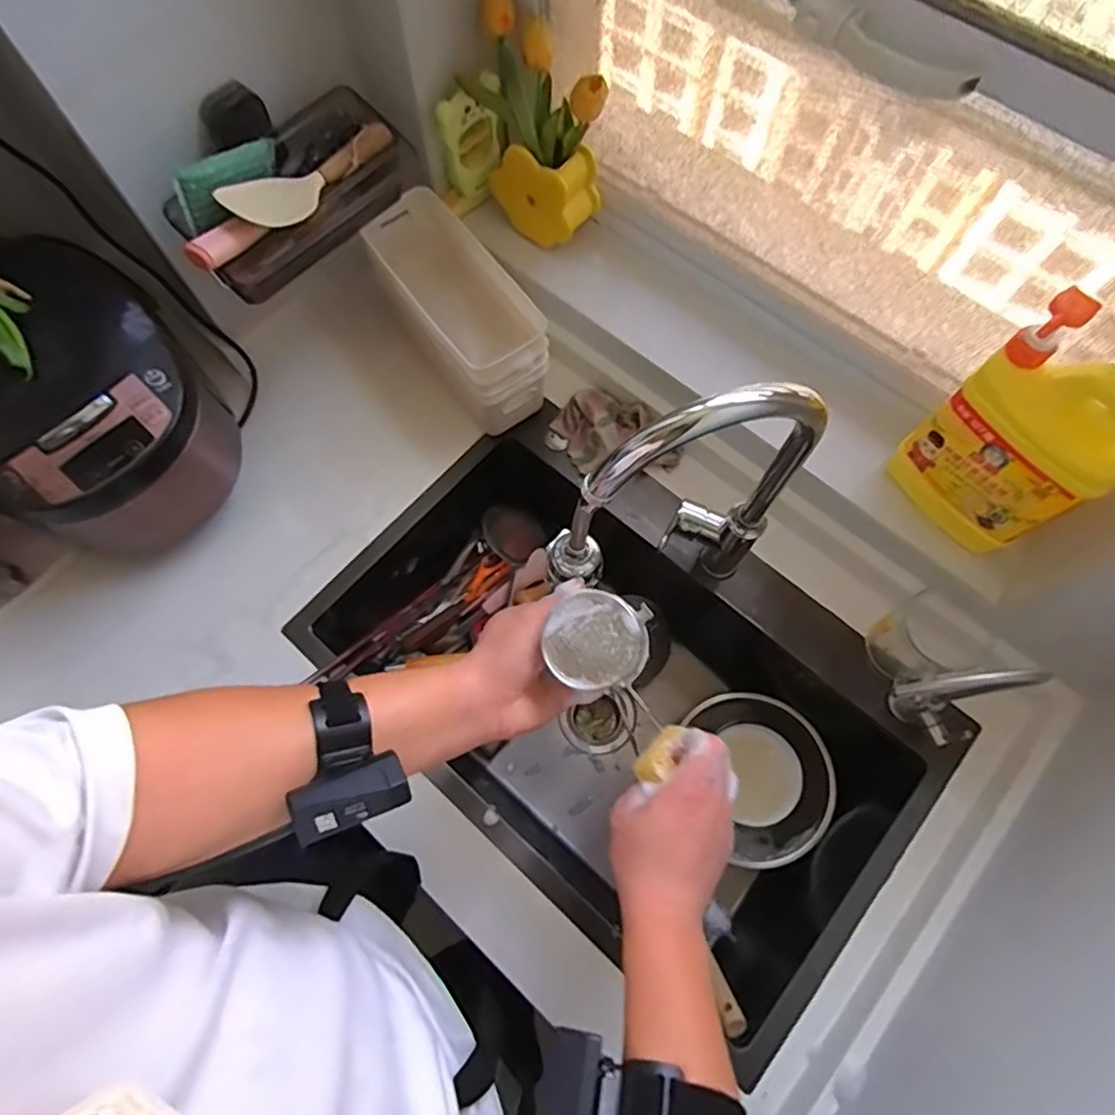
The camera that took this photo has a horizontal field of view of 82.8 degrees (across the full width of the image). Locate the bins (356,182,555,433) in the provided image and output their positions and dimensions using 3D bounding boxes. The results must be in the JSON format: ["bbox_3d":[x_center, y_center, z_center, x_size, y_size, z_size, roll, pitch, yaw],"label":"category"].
[{"bbox_3d":[-0.114,-0.305,0.809,0.137,0.166,0.272,-30,72,-11],"label":"bins"}]

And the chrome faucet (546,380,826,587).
[{"bbox_3d":[0.097,-0.043,0.584,0.219,0.360,0.061,-18,71,-7],"label":"chrome faucet"}]

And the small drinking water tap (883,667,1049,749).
[{"bbox_3d":[0.387,0.138,0.600,0.044,0.231,0.068,-9,70,-3],"label":"small drinking water tap"}]

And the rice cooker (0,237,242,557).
[{"bbox_3d":[-0.525,-0.176,0.703,0.223,0.260,0.326,-32,73,-11],"label":"rice cooker"}]

